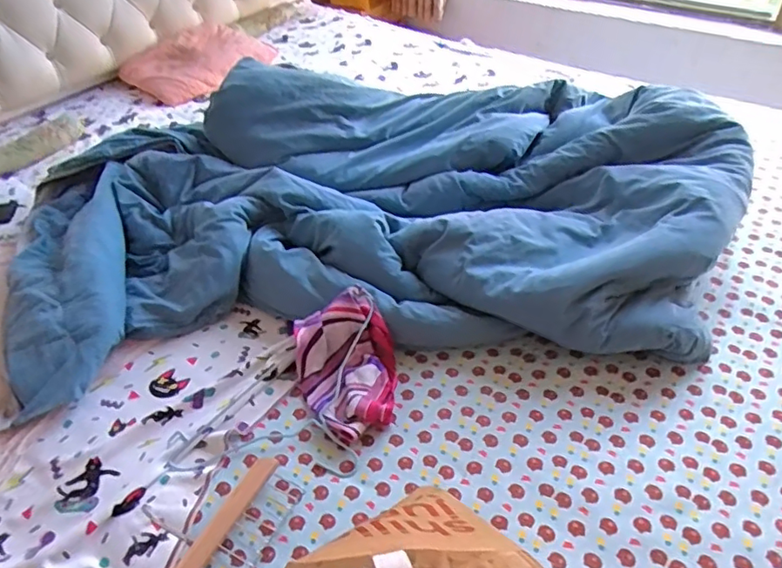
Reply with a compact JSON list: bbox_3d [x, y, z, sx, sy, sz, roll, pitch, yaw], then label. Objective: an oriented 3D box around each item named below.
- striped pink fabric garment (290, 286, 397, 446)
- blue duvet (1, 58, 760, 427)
[{"bbox_3d":[-0.064,0.128,0.901,0.164,0.088,0.213,-22,47,-20],"label":"striped pink fabric garment"},{"bbox_3d":[-0.047,-0.155,1.105,1.366,0.225,0.714,-4,44,-2],"label":"blue duvet"}]

